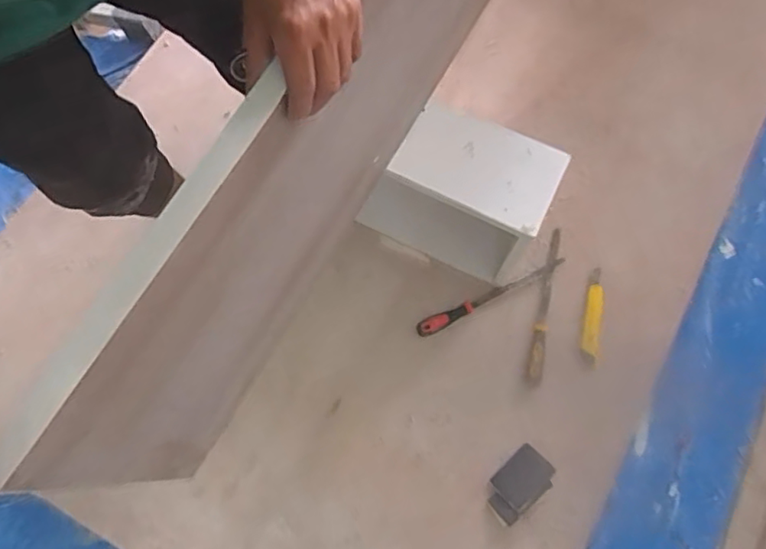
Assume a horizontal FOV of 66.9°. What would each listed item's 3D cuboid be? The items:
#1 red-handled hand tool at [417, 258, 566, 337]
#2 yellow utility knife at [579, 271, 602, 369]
[{"bbox_3d":[0.203,0.043,1.067,0.301,0.021,0.031,-23,74,-7],"label":"red-handled hand tool"},{"bbox_3d":[0.385,0.080,1.065,0.032,0.012,0.180,11,73,4],"label":"yellow utility knife"}]

